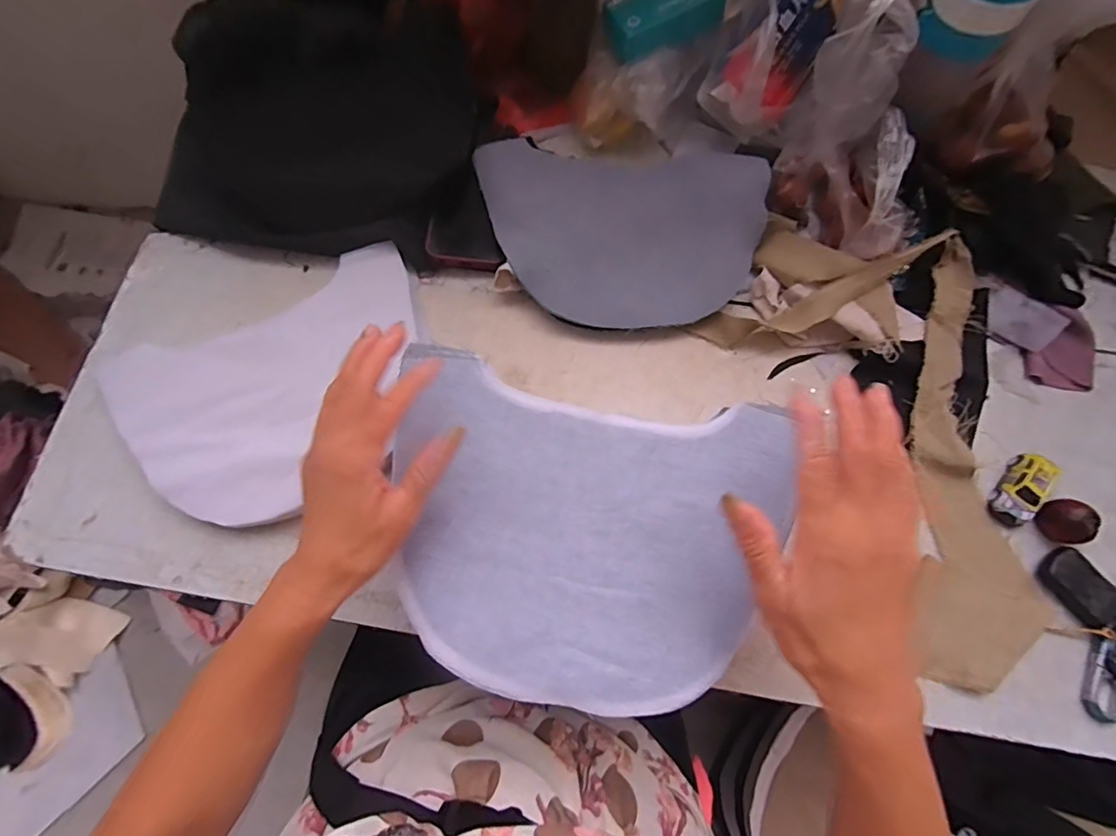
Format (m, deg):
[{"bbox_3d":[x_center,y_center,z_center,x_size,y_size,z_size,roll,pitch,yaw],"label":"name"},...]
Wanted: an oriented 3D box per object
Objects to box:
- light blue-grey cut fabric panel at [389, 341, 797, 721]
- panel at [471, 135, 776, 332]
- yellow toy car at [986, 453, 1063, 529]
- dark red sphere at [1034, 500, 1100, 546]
[{"bbox_3d":[0.013,0.072,0.325,0.256,0.011,0.203,11,75,4],"label":"light blue-grey cut fabric panel"},{"bbox_3d":[0.058,-0.174,0.466,0.263,0.024,0.169,4,75,2],"label":"panel"},{"bbox_3d":[0.389,0.061,0.414,0.032,0.023,0.062,36,76,11],"label":"yellow toy car"},{"bbox_3d":[0.415,0.085,0.408,0.028,0.032,0.035,-3,72,0],"label":"dark red sphere"}]

